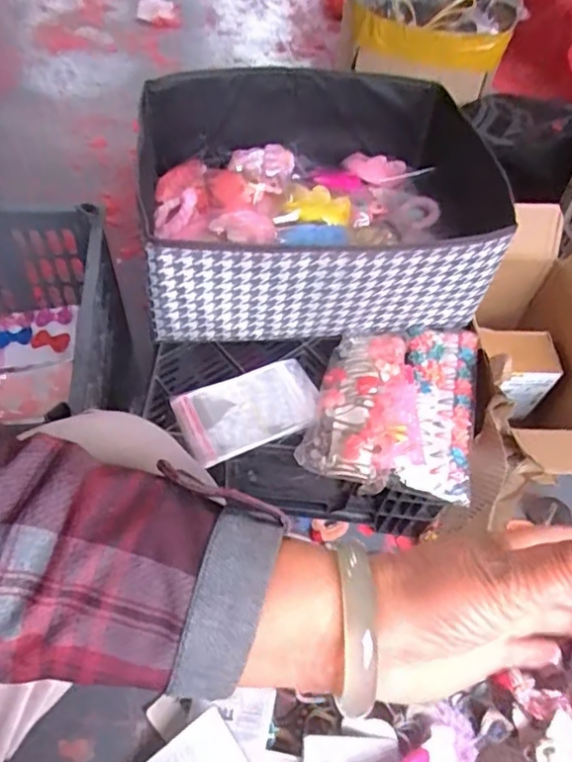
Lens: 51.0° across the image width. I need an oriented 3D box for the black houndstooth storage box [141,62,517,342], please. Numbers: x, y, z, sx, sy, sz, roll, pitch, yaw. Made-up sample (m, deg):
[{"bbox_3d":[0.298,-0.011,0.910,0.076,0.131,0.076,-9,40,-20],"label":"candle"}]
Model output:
[{"bbox_3d":[0.044,-0.229,0.776,0.440,0.174,0.355,-4,56,-8],"label":"black houndstooth storage box"}]

